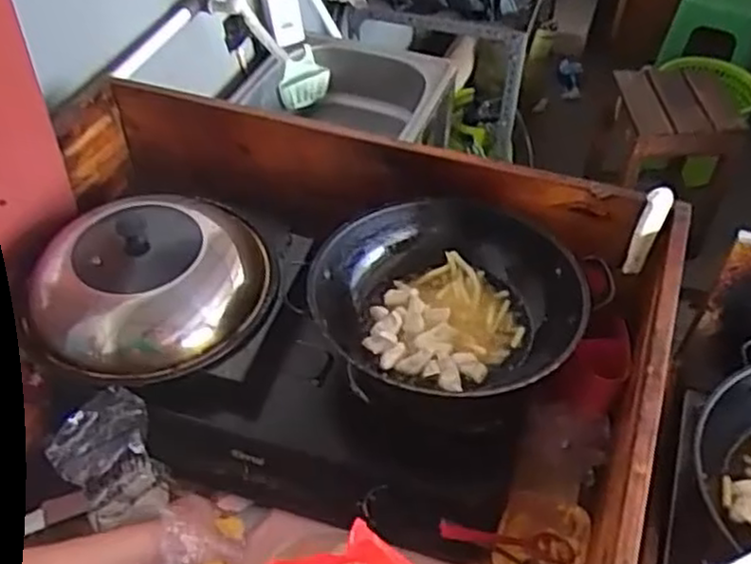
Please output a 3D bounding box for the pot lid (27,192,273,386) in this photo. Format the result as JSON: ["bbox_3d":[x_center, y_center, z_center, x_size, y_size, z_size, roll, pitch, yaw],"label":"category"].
[{"bbox_3d":[-0.280,0.006,0.952,0.288,0.100,0.261,-20,50,-18],"label":"pot lid"}]

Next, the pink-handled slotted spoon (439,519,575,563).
[{"bbox_3d":[0.148,0.284,0.828,0.187,0.025,0.031,23,38,-30],"label":"pink-handled slotted spoon"}]

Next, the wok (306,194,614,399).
[{"bbox_3d":[0.098,0.014,0.909,0.311,0.093,0.308,0,47,0],"label":"wok"}]

